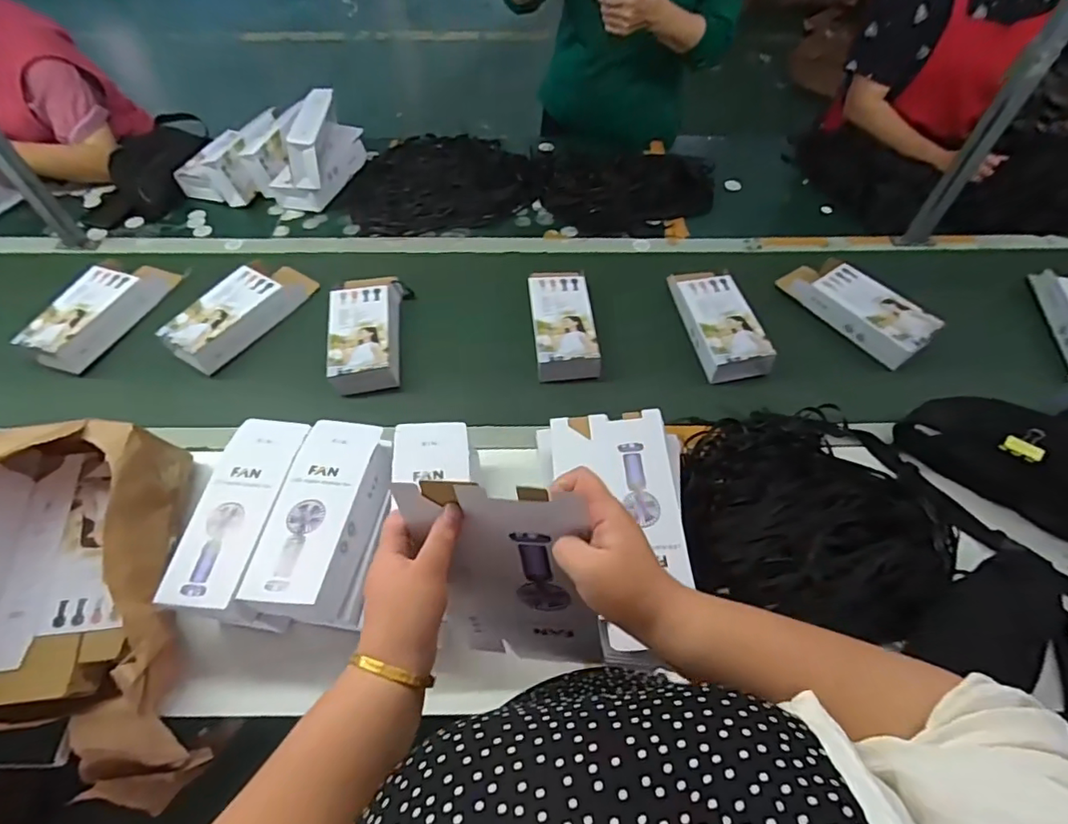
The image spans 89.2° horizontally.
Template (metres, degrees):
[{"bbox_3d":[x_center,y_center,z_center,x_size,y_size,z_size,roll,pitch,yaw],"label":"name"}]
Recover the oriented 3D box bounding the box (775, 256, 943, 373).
[{"bbox_3d":[0.550,-0.182,0.933,0.095,0.069,0.245,-36,64,-19],"label":"box"}]

